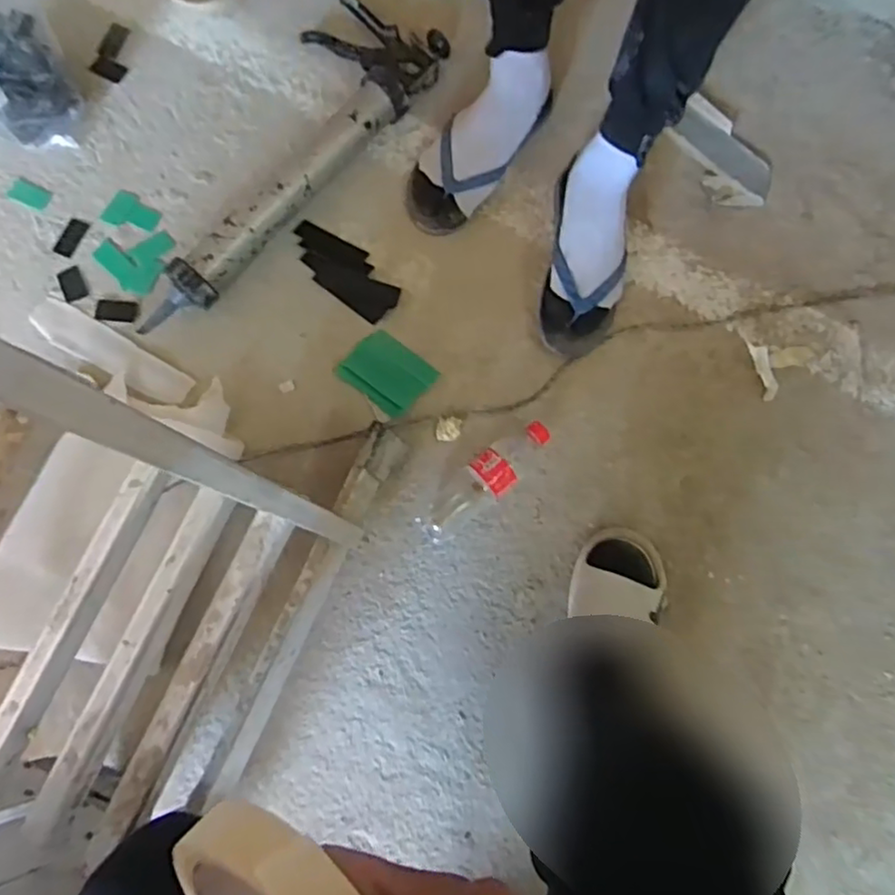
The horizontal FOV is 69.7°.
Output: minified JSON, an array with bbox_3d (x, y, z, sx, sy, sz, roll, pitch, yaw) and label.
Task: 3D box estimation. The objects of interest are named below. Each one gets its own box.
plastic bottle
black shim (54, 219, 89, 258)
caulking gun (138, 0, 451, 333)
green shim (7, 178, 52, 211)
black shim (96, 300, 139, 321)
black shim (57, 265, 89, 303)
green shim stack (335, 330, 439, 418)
[{"bbox_3d":[0.045,0.039,0.782,0.192,0.063,0.059,-41,85,5],"label":"plastic bottle"},{"bbox_3d":[-0.489,-0.272,0.836,0.026,0.005,0.052,22,81,1],"label":"black shim"},{"bbox_3d":[-0.224,-0.376,0.826,0.185,0.066,0.542,37,82,3],"label":"caulking gun"},{"bbox_3d":[-0.543,-0.330,0.838,0.053,0.004,0.032,22,81,1],"label":"green shim"},{"bbox_3d":[-0.420,-0.174,0.816,0.050,0.006,0.028,3,81,-2],"label":"black shim"},{"bbox_3d":[-0.477,-0.208,0.818,0.028,0.006,0.047,-25,83,-6],"label":"black shim"},{"bbox_3d":[-0.075,-0.093,0.808,0.099,0.031,0.080,36,82,3],"label":"green shim stack"}]

